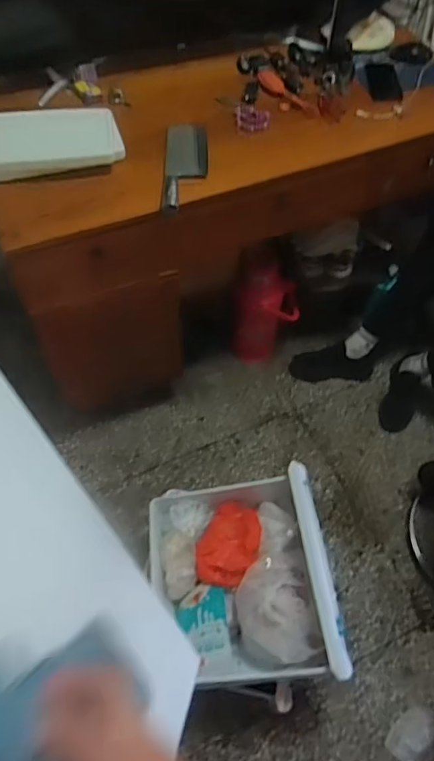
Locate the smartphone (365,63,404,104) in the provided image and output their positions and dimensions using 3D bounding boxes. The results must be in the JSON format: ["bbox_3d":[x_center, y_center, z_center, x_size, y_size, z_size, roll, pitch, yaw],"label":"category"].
[{"bbox_3d":[0.417,-0.742,1.326,0.080,0.006,0.181,3,57,0],"label":"smartphone"}]

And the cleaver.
[{"bbox_3d":[-0.064,-0.456,1.109,0.087,0.016,0.267,0,57,-2],"label":"cleaver"}]

